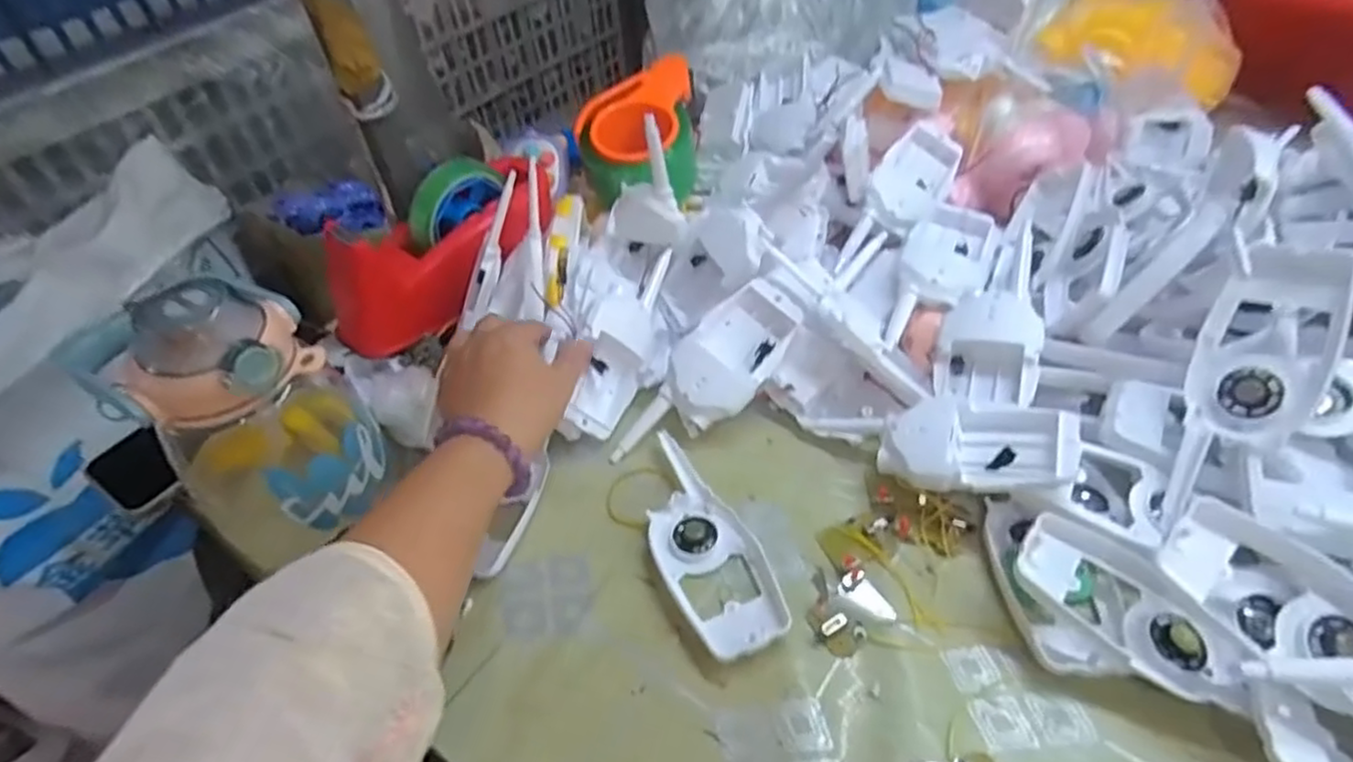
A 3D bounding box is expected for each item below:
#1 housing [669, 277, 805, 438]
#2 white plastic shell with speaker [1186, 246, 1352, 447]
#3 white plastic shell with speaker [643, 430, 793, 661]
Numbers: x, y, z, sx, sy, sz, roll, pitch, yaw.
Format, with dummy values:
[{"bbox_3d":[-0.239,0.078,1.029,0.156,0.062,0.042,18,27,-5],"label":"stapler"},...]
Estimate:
[{"bbox_3d":[0.039,-0.019,0.495,0.109,0.025,0.060,-44,78,-10],"label":"housing"},{"bbox_3d":[0.334,-0.016,0.390,0.060,0.047,0.110,23,93,48],"label":"white plastic shell with speaker"},{"bbox_3d":[0.014,0.098,0.437,0.062,0.018,0.158,-16,45,-9],"label":"white plastic shell with speaker"}]

